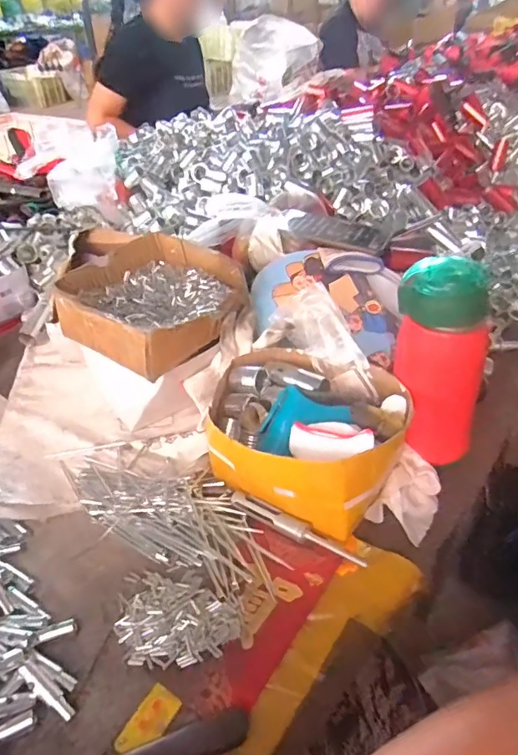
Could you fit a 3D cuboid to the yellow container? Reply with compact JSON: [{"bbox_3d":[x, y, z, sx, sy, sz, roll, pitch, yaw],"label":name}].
[{"bbox_3d":[0.043,0.051,0.477,0.176,0.091,0.138,18,42,22],"label":"yellow container"}]

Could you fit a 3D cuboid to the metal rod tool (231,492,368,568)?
[{"bbox_3d":[0.032,0.135,0.444,0.134,0.014,0.016,22,44,26],"label":"metal rod tool"}]

